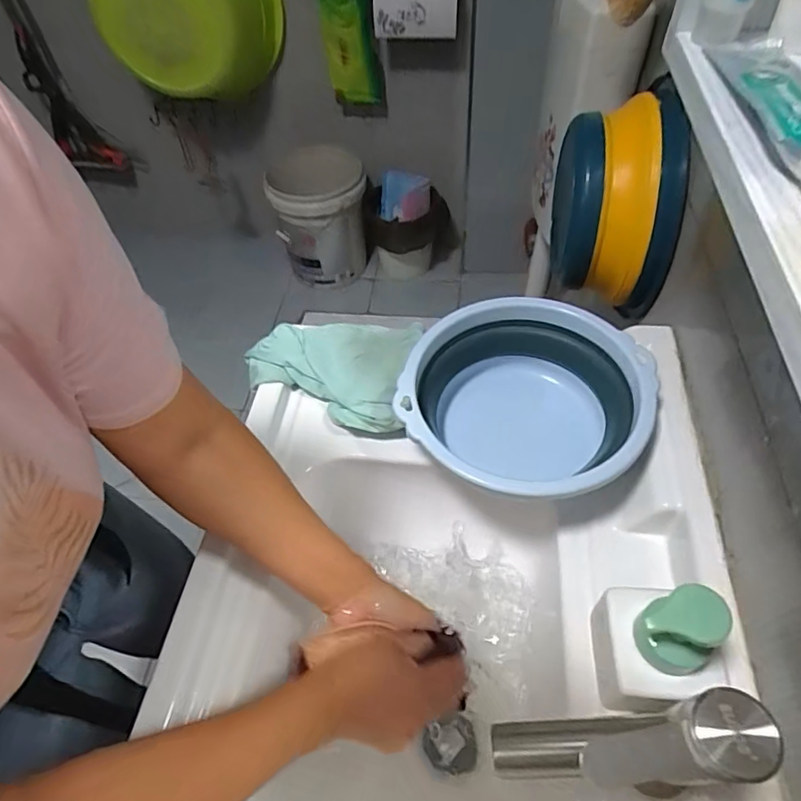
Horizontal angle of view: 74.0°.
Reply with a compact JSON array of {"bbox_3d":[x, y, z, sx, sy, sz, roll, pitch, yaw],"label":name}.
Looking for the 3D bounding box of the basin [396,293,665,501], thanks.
[{"bbox_3d":[0.120,0.011,0.546,0.216,0.105,0.226,-2,54,3],"label":"basin"}]

